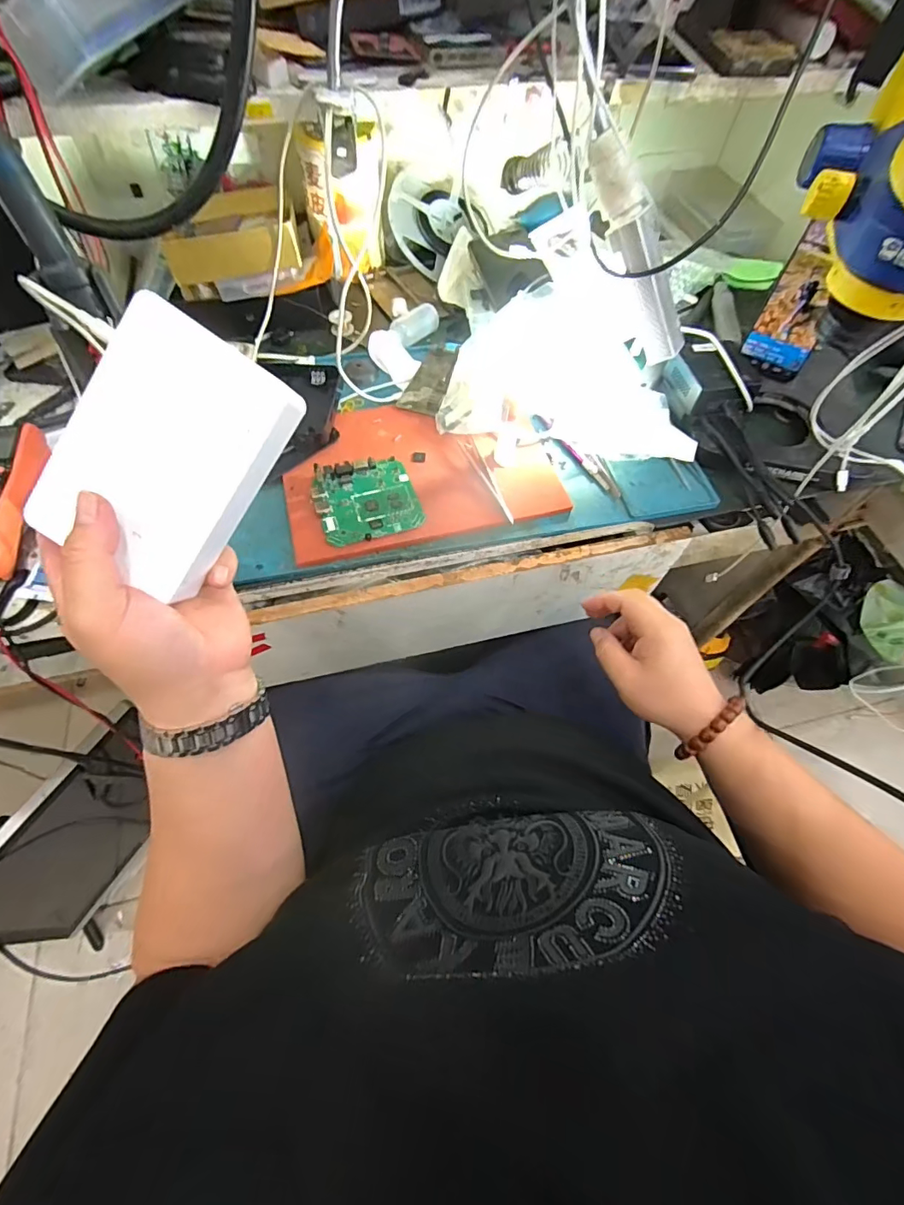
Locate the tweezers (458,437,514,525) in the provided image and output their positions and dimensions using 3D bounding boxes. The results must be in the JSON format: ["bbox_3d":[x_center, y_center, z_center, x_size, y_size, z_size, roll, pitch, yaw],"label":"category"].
[{"bbox_3d":[0.039,-0.132,0.519,0.017,0.005,0.124,-19,63,-12],"label":"tweezers"}]

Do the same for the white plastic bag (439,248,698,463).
[{"bbox_3d":[0.145,-0.300,0.576,0.273,0.079,0.255,9,61,3],"label":"white plastic bag"}]

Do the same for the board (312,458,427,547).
[{"bbox_3d":[-0.088,-0.106,0.501,0.099,0.009,0.101,-19,63,-12],"label":"board"}]

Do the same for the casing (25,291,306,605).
[{"bbox_3d":[-0.154,-0.080,0.267,0.092,0.024,0.132,35,97,-4],"label":"casing"}]

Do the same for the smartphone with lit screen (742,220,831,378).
[{"bbox_3d":[0.399,-0.338,0.562,0.070,0.143,0.009,26,43,14],"label":"smartphone with lit screen"}]

